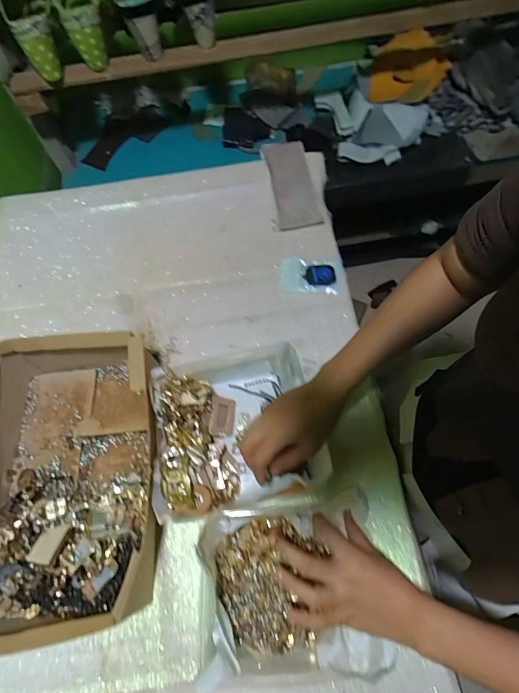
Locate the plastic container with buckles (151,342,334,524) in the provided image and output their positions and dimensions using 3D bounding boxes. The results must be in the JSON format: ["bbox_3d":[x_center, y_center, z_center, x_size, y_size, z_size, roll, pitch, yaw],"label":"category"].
[{"bbox_3d":[-0.034,0.102,0.515,0.202,0.083,0.198,-12,68,-4],"label":"plastic container with buckles"}]

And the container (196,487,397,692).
[{"bbox_3d":[0.035,0.260,0.423,0.194,0.078,0.168,-5,67,-1],"label":"container"}]

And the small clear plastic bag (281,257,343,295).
[{"bbox_3d":[0.087,-0.119,0.649,0.100,0.010,0.063,5,68,3],"label":"small clear plastic bag"}]

